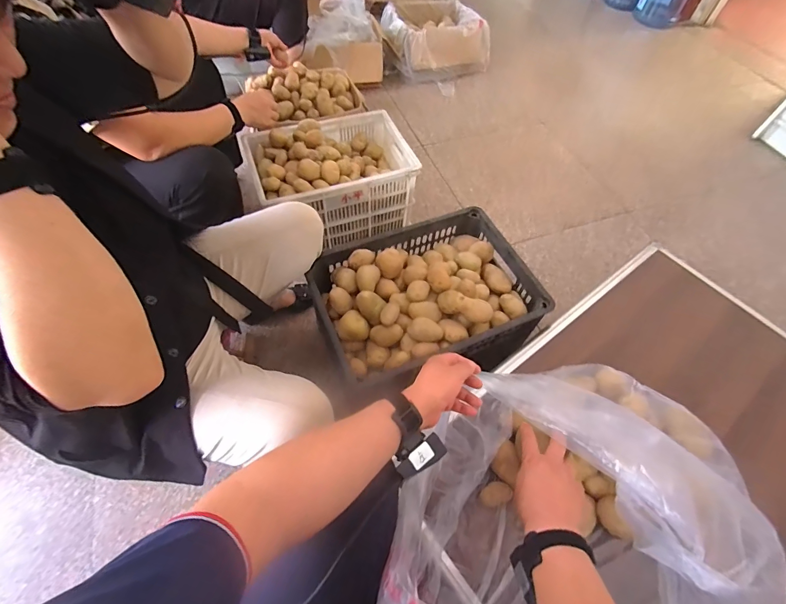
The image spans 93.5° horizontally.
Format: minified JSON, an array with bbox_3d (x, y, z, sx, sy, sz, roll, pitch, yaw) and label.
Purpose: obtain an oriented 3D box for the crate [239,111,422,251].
[{"bbox_3d":[-0.190,-0.403,1.181,0.462,0.227,0.335,-18,61,-14],"label":"crate"}]

